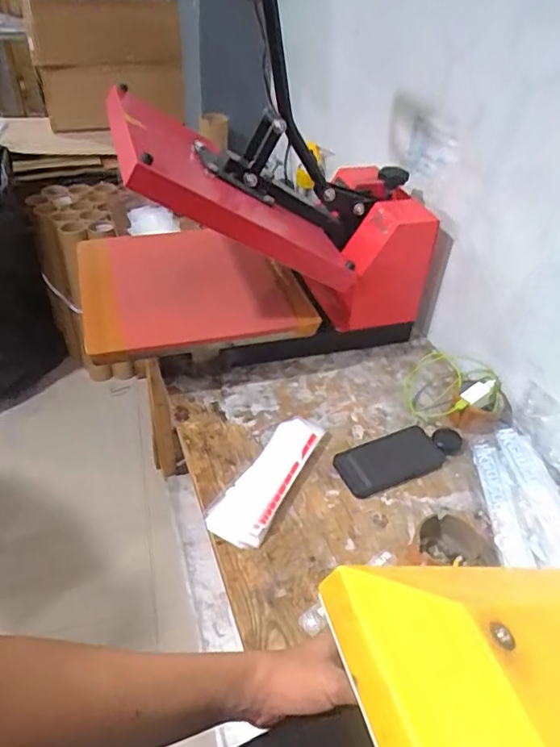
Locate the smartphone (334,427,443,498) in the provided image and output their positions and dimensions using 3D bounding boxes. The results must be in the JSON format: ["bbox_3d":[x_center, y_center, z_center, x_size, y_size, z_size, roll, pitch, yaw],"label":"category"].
[{"bbox_3d":[0.171,0.134,0.863,0.164,0.007,0.086,-15,43,-22],"label":"smartphone"}]

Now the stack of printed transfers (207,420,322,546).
[{"bbox_3d":[-0.019,0.149,0.830,0.085,0.032,0.254,19,42,17],"label":"stack of printed transfers"}]

